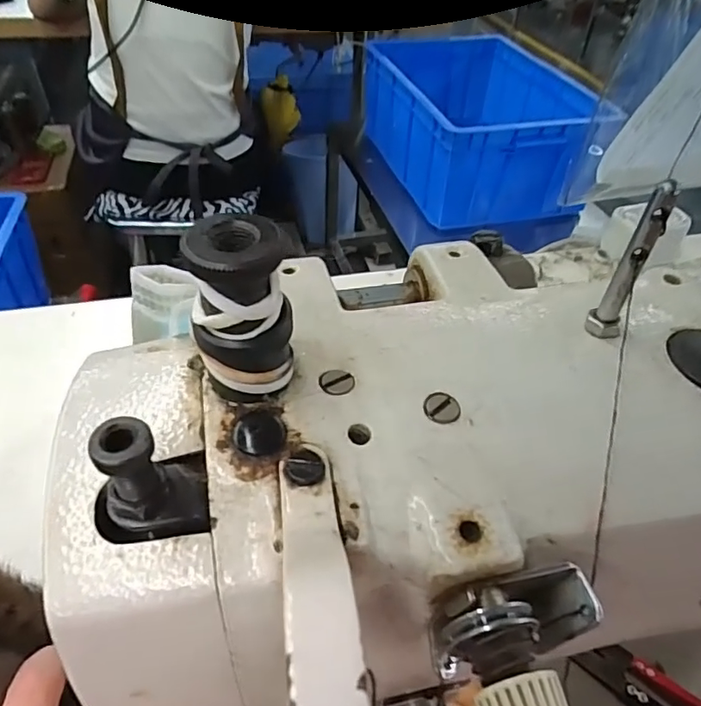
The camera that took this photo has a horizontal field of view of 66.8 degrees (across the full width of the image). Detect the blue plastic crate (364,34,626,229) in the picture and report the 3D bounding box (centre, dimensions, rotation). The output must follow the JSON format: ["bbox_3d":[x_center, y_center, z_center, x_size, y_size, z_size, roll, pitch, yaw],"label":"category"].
[{"bbox_3d":[0.271,-0.564,1.249,0.386,0.186,0.640,-10,47,-13],"label":"blue plastic crate"}]

